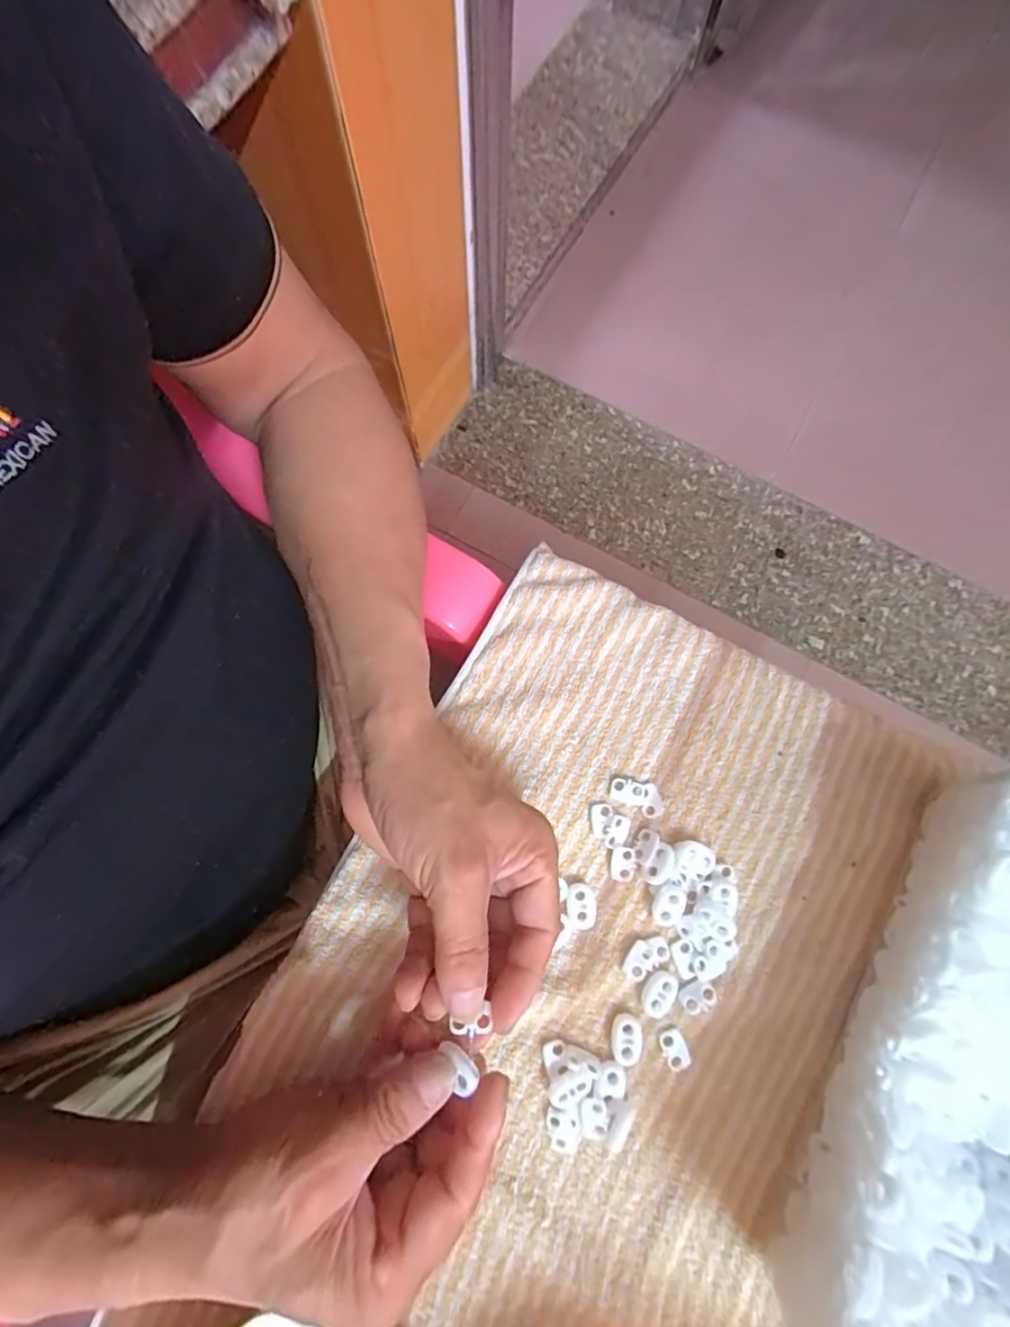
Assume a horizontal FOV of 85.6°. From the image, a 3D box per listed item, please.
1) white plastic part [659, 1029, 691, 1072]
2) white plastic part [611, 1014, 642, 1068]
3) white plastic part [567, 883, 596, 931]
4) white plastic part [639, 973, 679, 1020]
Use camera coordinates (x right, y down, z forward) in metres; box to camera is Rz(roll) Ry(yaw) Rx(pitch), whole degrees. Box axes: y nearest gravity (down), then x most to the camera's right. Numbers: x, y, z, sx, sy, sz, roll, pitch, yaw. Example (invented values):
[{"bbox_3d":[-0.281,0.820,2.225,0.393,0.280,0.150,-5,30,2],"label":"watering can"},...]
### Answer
[{"bbox_3d":[0.086,0.196,0.276,0.012,0.004,0.018,-19,78,-6],"label":"white plastic part"},{"bbox_3d":[0.062,0.191,0.276,0.015,0.006,0.023,6,77,0],"label":"white plastic part"},{"bbox_3d":[0.041,0.130,0.291,0.015,0.005,0.023,1,77,-1],"label":"white plastic part"},{"bbox_3d":[0.080,0.171,0.280,0.016,0.004,0.022,35,78,6],"label":"white plastic part"}]

